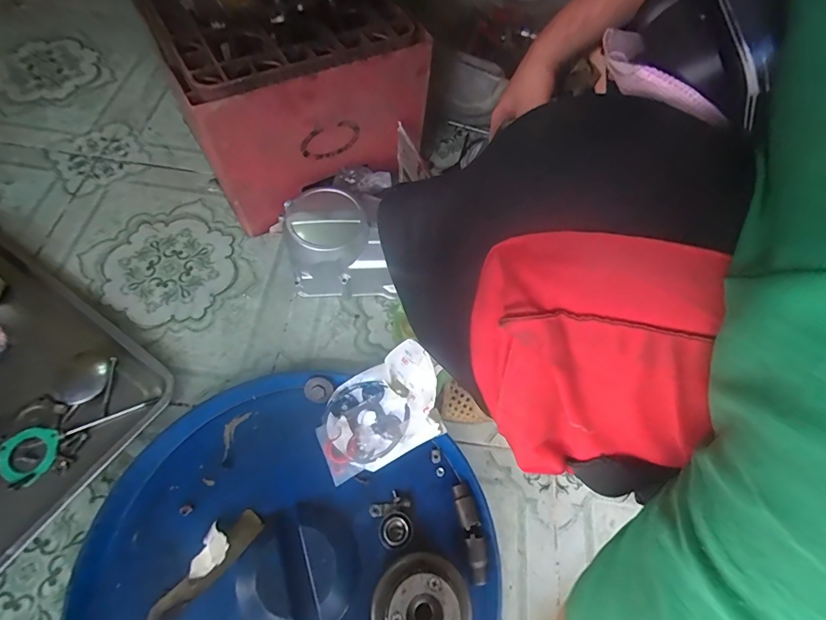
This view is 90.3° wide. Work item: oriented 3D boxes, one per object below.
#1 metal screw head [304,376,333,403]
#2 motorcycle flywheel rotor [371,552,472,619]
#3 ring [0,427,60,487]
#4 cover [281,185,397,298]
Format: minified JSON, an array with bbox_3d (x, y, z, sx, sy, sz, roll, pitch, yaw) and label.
[{"bbox_3d":[-0.127,0.108,0.558,0.036,0.011,0.036,0,87,2],"label":"metal screw head"},{"bbox_3d":[0.010,0.324,0.441,0.101,0.050,0.104,1,64,-2],"label":"motorcycle flywheel rotor"},{"bbox_3d":[-0.470,0.174,0.503,0.064,0.010,0.063,34,62,10],"label":"ring"},{"bbox_3d":[-0.108,-0.095,0.611,0.165,0.116,0.137,-12,65,-8],"label":"cover"}]

